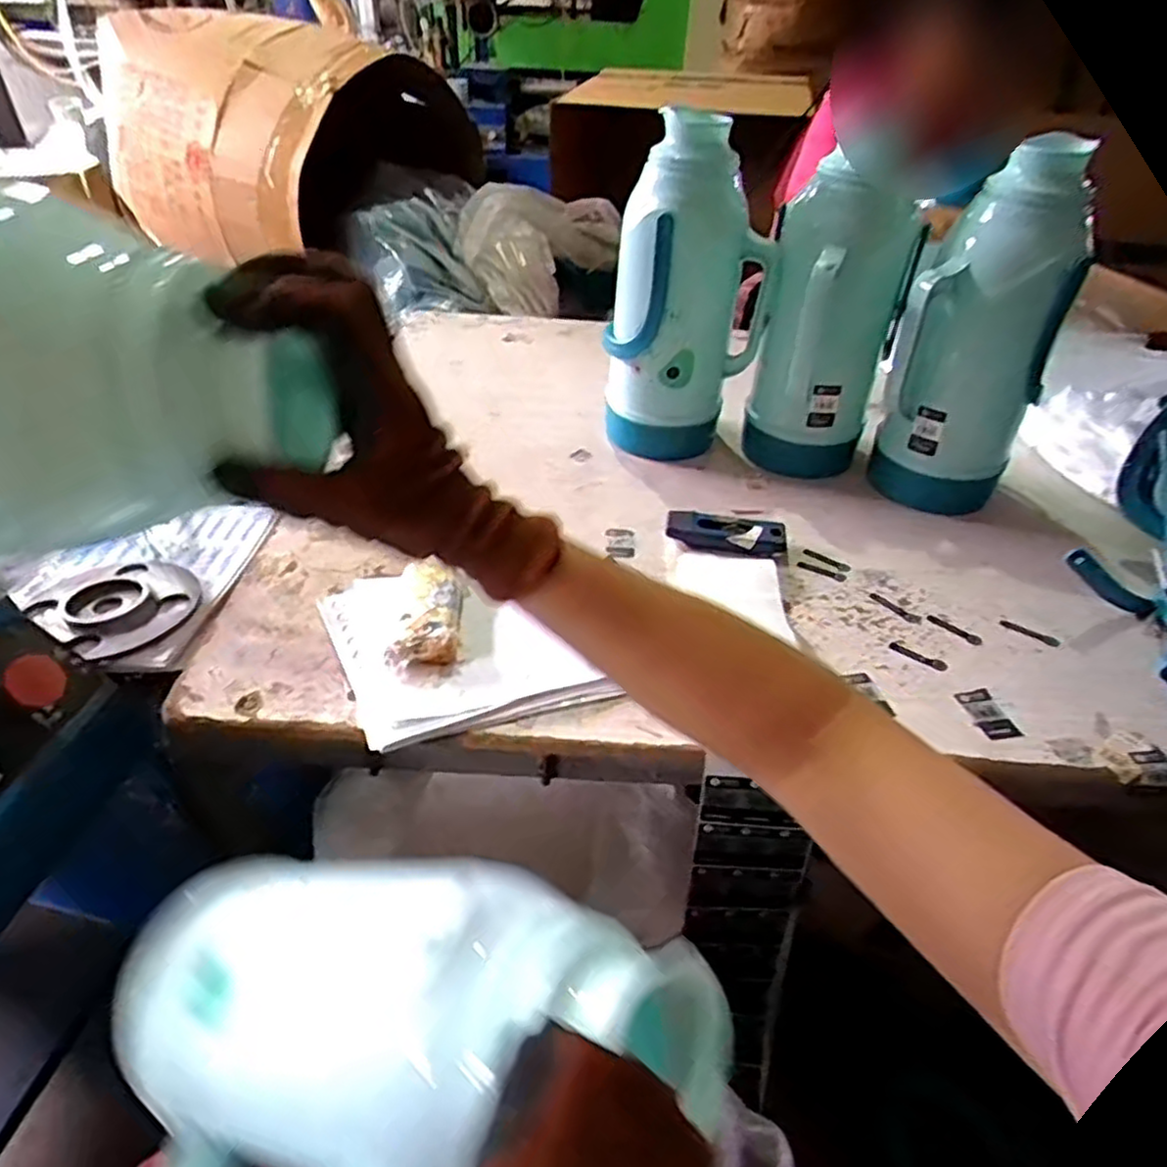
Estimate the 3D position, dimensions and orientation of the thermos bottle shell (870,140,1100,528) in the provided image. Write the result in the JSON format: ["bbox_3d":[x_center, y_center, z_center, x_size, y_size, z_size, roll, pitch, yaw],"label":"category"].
[{"bbox_3d":[0.429,-0.249,0.807,0.150,0.356,0.131,18,41,17],"label":"thermos bottle shell"}]

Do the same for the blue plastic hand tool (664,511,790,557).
[{"bbox_3d":[0.161,-0.057,0.821,0.131,0.021,0.056,11,39,9],"label":"blue plastic hand tool"}]

